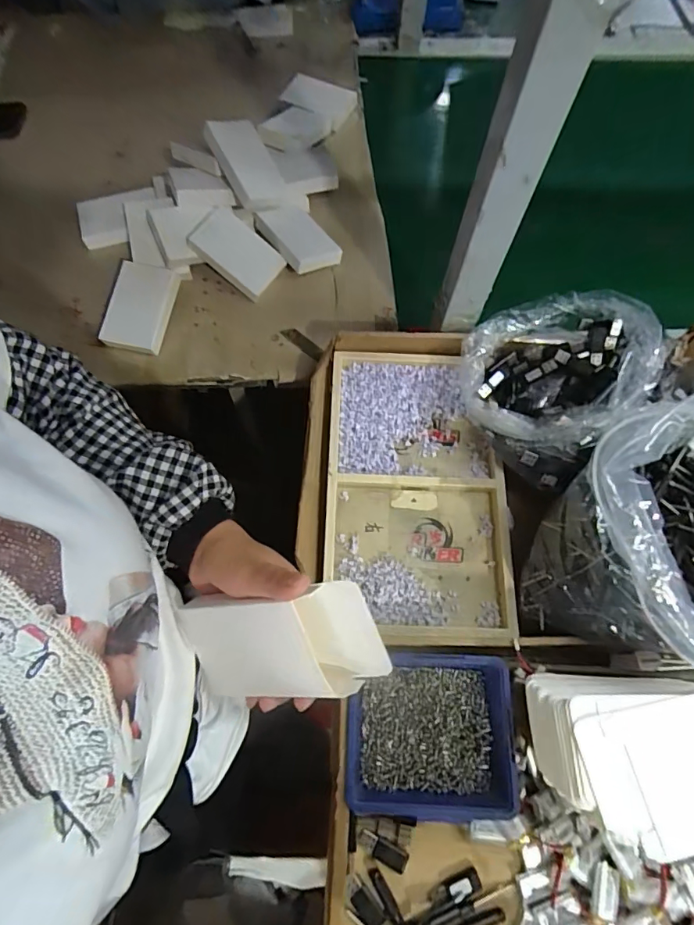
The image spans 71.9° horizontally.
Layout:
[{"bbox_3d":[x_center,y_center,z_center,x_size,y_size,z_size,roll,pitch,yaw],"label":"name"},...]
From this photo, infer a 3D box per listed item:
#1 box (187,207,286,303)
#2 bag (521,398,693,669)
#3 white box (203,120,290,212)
[{"bbox_3d":[-0.146,-0.280,0.640,0.113,0.021,0.075,36,73,-8],"label":"box"},{"bbox_3d":[0.288,0.068,0.404,0.208,0.180,0.197,3,69,0],"label":"bag"},{"bbox_3d":[-0.132,-0.409,0.659,0.079,0.025,0.115,-35,109,-22],"label":"white box"}]

